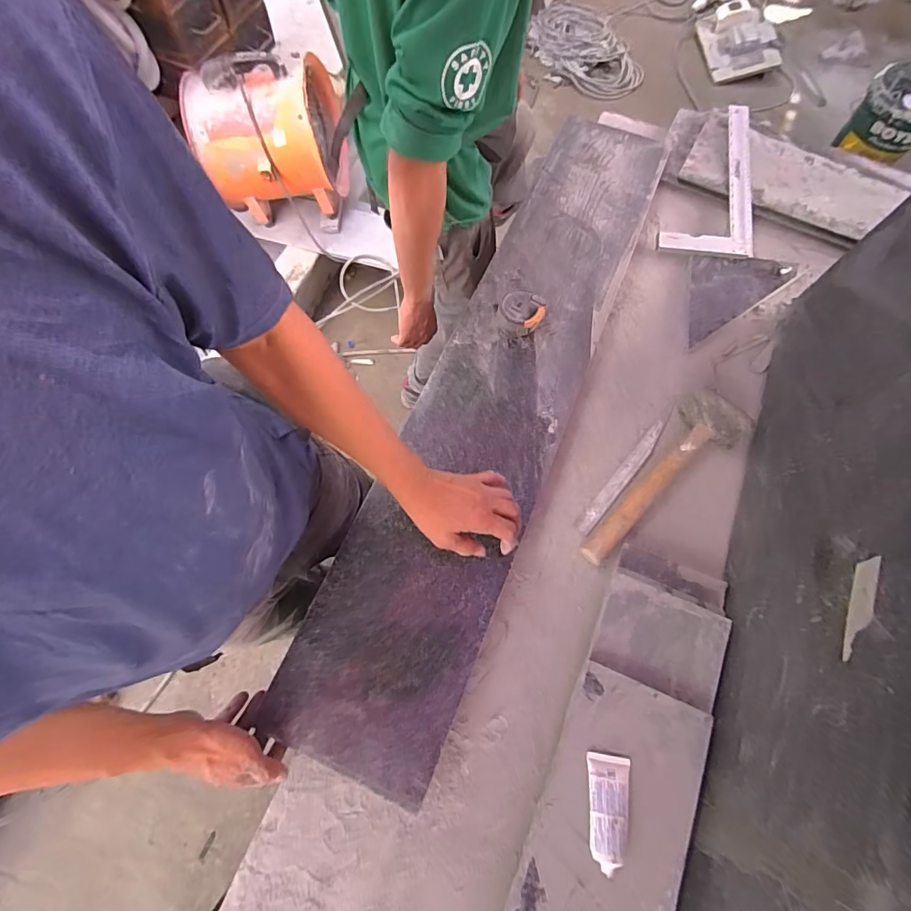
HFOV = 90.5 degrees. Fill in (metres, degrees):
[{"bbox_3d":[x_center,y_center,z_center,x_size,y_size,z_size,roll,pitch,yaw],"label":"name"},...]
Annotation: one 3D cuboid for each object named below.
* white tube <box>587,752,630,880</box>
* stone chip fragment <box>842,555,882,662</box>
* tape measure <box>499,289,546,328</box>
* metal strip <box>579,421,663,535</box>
[{"bbox_3d":[0.158,0.366,0.462,0.041,0.023,0.095,9,70,1],"label":"white tube"},{"bbox_3d":[0.362,0.135,0.403,0.005,0.028,0.093,24,71,7],"label":"stone chip fragment"},{"bbox_3d":[0.106,-0.228,0.722,0.067,0.043,0.067,29,71,8],"label":"tape measure"},{"bbox_3d":[0.258,0.031,0.694,0.023,0.004,0.225,40,73,12],"label":"metal strip"}]

